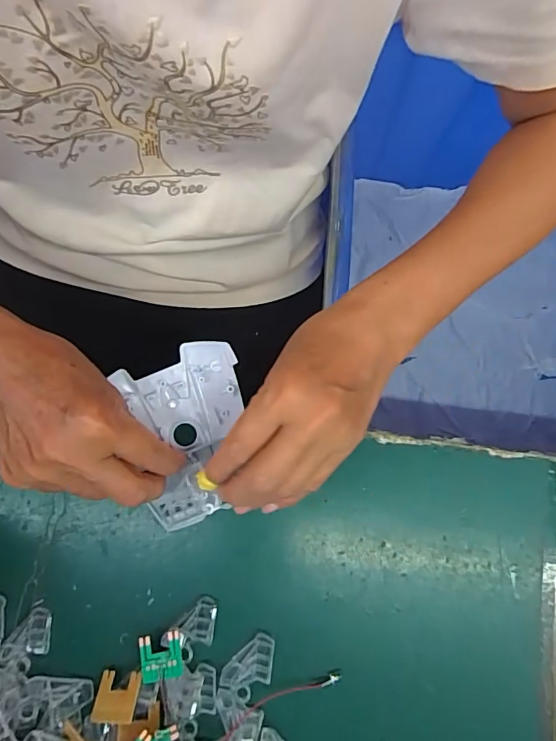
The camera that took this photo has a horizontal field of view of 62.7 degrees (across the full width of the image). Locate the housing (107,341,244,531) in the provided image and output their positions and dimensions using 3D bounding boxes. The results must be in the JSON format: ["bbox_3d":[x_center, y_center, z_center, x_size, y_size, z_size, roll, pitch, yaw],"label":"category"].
[{"bbox_3d":[-0.058,0.040,0.305,0.077,0.021,0.111,-17,77,-5],"label":"housing"}]

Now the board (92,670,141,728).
[{"bbox_3d":[-0.097,0.196,0.274,0.024,0.004,0.027,-1,44,0],"label":"board"}]

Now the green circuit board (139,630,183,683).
[{"bbox_3d":[-0.072,0.175,0.279,0.024,0.004,0.025,-9,75,-4],"label":"green circuit board"}]

